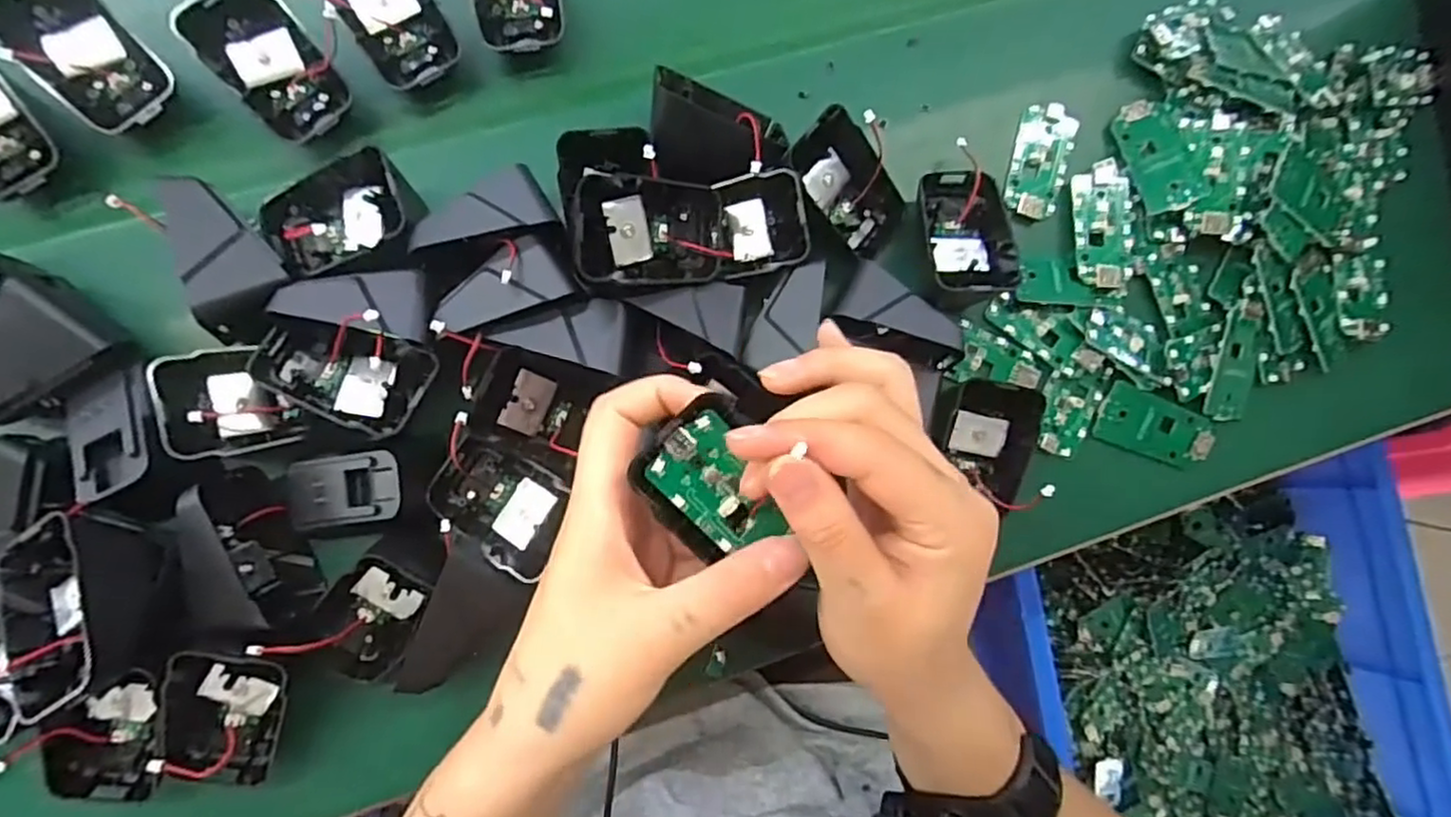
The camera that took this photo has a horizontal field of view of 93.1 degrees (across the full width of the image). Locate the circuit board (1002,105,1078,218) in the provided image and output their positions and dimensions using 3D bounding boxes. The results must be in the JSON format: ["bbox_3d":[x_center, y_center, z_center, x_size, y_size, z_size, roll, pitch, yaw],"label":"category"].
[{"bbox_3d":[0.171,-0.135,0.373,0.030,0.004,0.063,18,82,-4],"label":"circuit board"}]

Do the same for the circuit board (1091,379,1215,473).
[{"bbox_3d":[0.230,0.010,0.369,0.059,0.009,0.031,22,82,-3],"label":"circuit board"}]

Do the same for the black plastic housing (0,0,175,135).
[{"bbox_3d":[-0.296,-0.163,0.315,0.043,0.018,0.066,-47,113,-10],"label":"black plastic housing"}]

